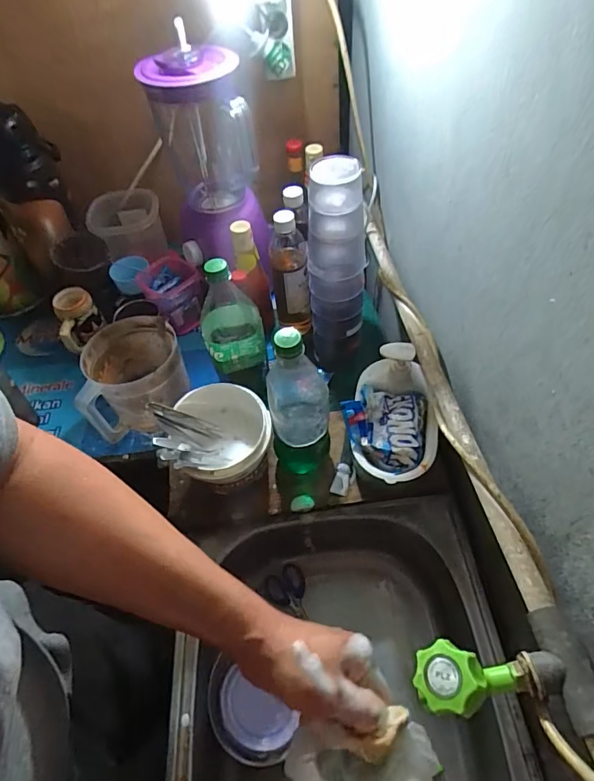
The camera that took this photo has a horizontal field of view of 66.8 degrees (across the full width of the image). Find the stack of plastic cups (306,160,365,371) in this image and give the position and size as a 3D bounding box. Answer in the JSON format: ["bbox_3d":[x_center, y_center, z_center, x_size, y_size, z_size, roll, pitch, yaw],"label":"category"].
[{"bbox_3d":[0.057,-0.161,0.679,0.066,0.350,0.064,-17,54,-9],"label":"stack of plastic cups"}]

